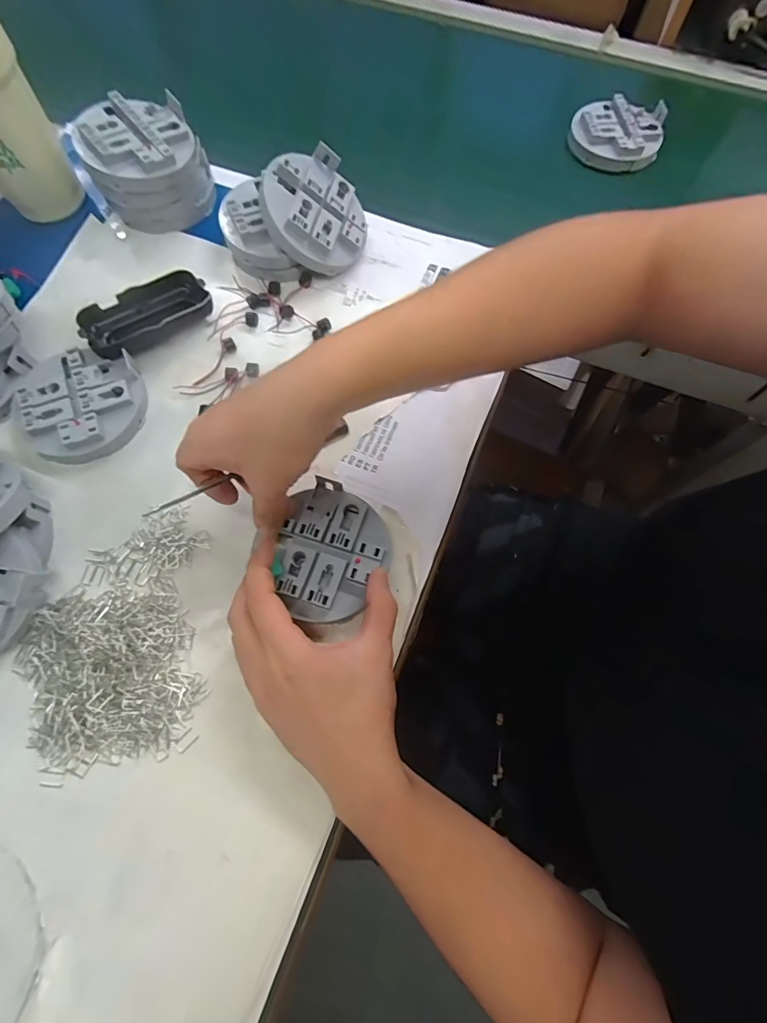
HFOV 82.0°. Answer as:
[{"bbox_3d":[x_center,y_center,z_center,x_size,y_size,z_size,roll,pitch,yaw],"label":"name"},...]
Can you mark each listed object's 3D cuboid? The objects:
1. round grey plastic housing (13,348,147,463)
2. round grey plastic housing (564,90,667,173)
[{"bbox_3d":[-0.255,-0.092,0.377,0.097,0.024,0.096,0,70,-1],"label":"round grey plastic housing"},{"bbox_3d":[0.270,-0.439,0.512,0.100,0.030,0.087,17,71,5],"label":"round grey plastic housing"}]

